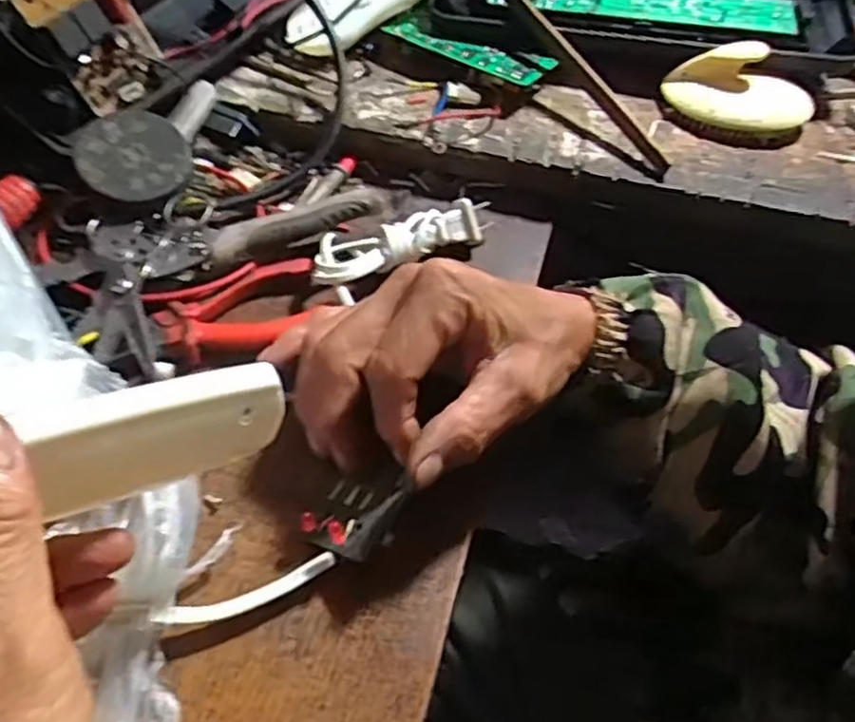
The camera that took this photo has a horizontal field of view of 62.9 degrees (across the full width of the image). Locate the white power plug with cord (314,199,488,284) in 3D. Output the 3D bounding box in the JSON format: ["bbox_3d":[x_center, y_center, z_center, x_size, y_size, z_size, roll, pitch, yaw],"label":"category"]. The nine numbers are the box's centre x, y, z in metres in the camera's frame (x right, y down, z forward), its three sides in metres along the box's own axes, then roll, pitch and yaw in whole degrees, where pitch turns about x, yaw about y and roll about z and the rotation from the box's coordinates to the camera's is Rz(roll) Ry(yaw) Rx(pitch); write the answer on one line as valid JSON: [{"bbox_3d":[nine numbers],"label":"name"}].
[{"bbox_3d":[-0.013,-0.070,0.396,0.114,0.021,0.031,-27,60,-20],"label":"white power plug with cord"}]

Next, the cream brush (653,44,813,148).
[{"bbox_3d":[0.198,-0.171,0.443,0.091,0.037,0.060,26,57,15],"label":"cream brush"}]

